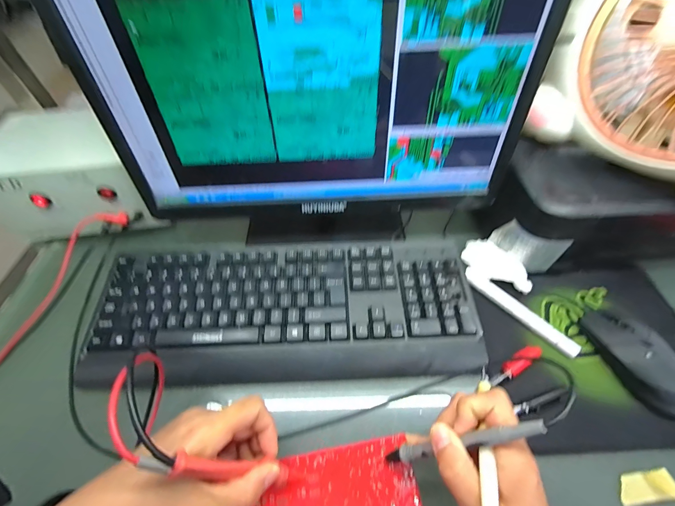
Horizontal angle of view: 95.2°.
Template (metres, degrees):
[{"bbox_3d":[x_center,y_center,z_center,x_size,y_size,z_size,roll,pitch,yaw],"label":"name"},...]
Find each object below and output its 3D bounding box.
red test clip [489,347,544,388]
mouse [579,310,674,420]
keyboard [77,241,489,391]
[{"bbox_3d":[0.187,0.118,0.324,0.068,0.007,0.016,-27,57,-18],"label":"red test clip"},{"bbox_3d":[0.317,0.110,0.327,0.056,0.037,0.112,-8,53,-5],"label":"mouse"},{"bbox_3d":[-0.054,0.060,0.357,0.418,0.037,0.156,-1,53,0],"label":"keyboard"}]

